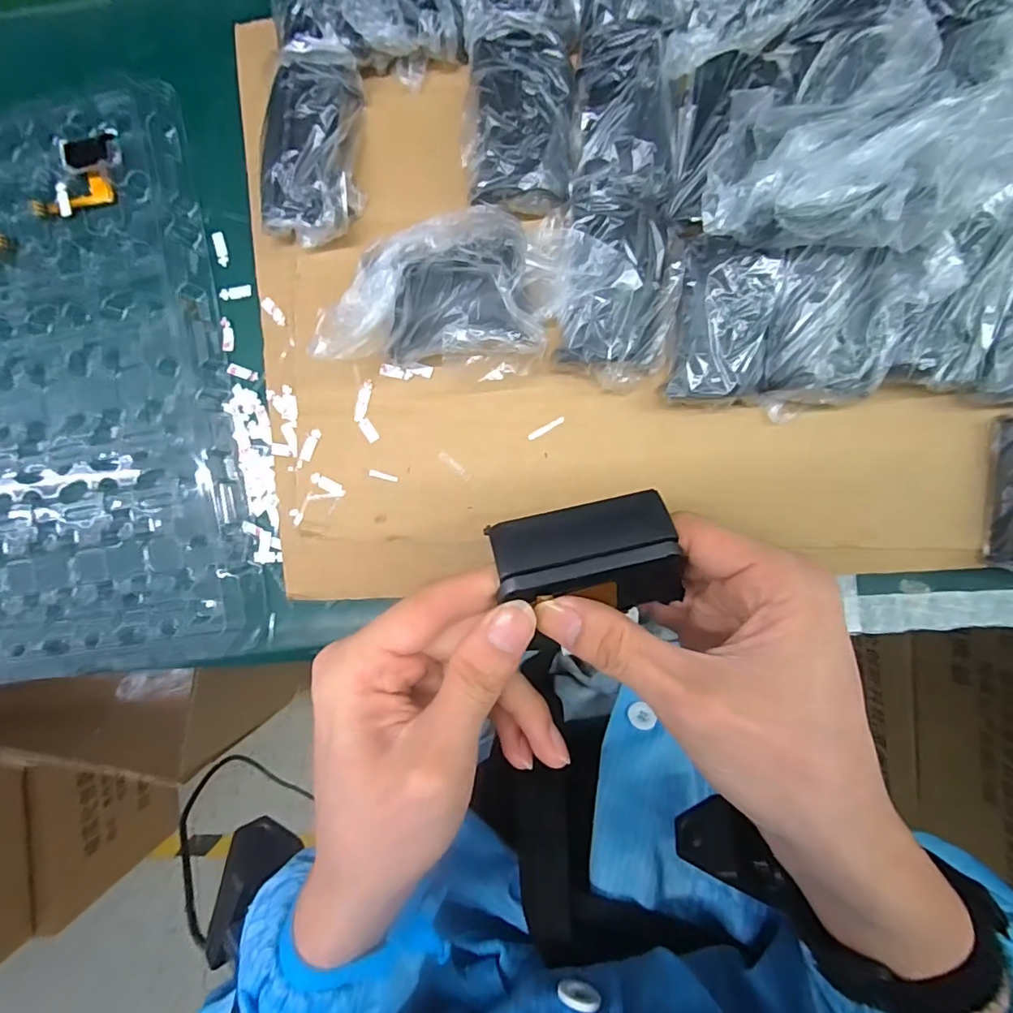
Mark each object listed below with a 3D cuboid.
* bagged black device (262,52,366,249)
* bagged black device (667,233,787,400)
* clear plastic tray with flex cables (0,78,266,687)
[{"bbox_3d":[-0.093,-0.169,0.257,0.043,0.031,0.078,8,91,5],"label":"bagged black device"},{"bbox_3d":[0.100,-0.084,0.245,0.041,0.026,0.070,7,96,6],"label":"bagged black device"},{"bbox_3d":[-0.332,-0.044,0.293,0.360,0.026,0.292,-8,90,5],"label":"clear plastic tray with flex cables"}]

